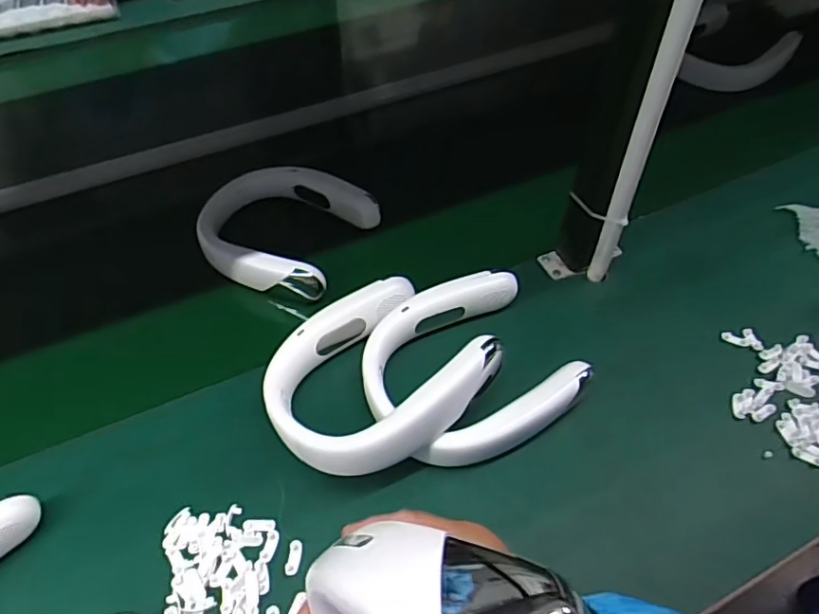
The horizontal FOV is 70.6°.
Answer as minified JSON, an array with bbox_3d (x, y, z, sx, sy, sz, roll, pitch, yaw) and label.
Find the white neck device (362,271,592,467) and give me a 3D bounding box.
[{"bbox_3d":[0.058,0.067,0.604,0.205,0.055,0.198,-18,54,-14],"label":"white neck device"}]

